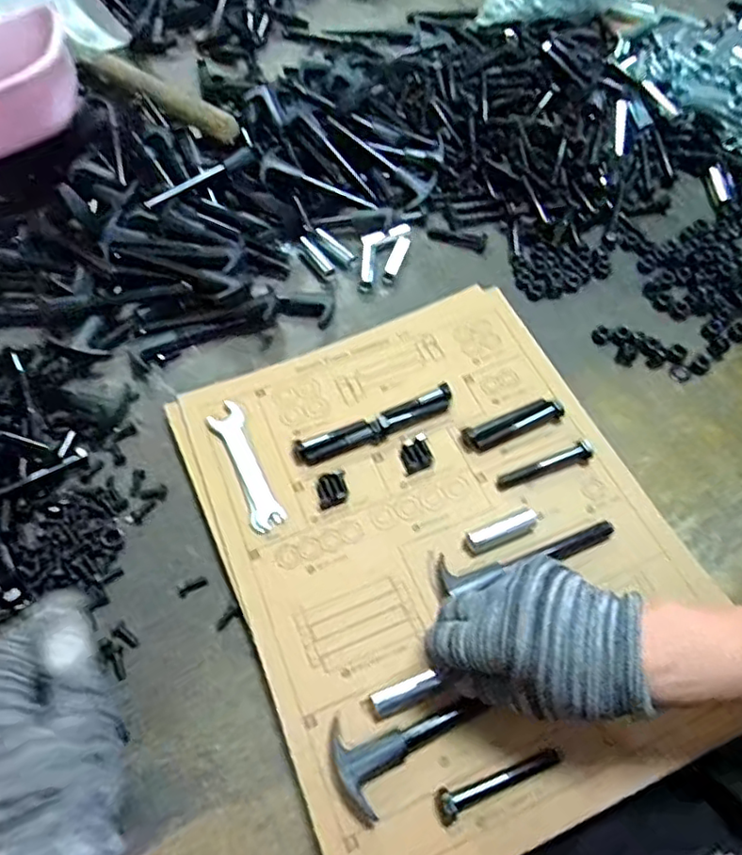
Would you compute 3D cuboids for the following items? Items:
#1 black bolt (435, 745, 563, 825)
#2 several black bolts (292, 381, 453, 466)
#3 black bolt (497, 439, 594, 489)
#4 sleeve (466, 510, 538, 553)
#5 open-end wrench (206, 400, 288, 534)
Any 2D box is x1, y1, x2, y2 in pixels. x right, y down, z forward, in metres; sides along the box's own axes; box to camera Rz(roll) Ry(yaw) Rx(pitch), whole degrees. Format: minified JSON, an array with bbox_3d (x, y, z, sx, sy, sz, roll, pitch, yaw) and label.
[{"bbox_3d":[0.074,0.205,0.354,0.077,0.013,0.016,-19,61,-10],"label":"black bolt"},{"bbox_3d":[0.004,-0.003,0.485,0.133,0.015,0.024,-22,62,-11],"label":"several black bolts"},{"bbox_3d":[0.133,0.028,0.463,0.079,0.009,0.012,-19,61,-10],"label":"black bolt"},{"bbox_3d":[0.095,0.074,0.437,0.054,0.010,0.016,-18,61,-9],"label":"sleeve"},{"bbox_3d":[-0.096,0.027,0.466,0.025,0.004,0.113,-24,62,-12],"label":"open-end wrench"}]

